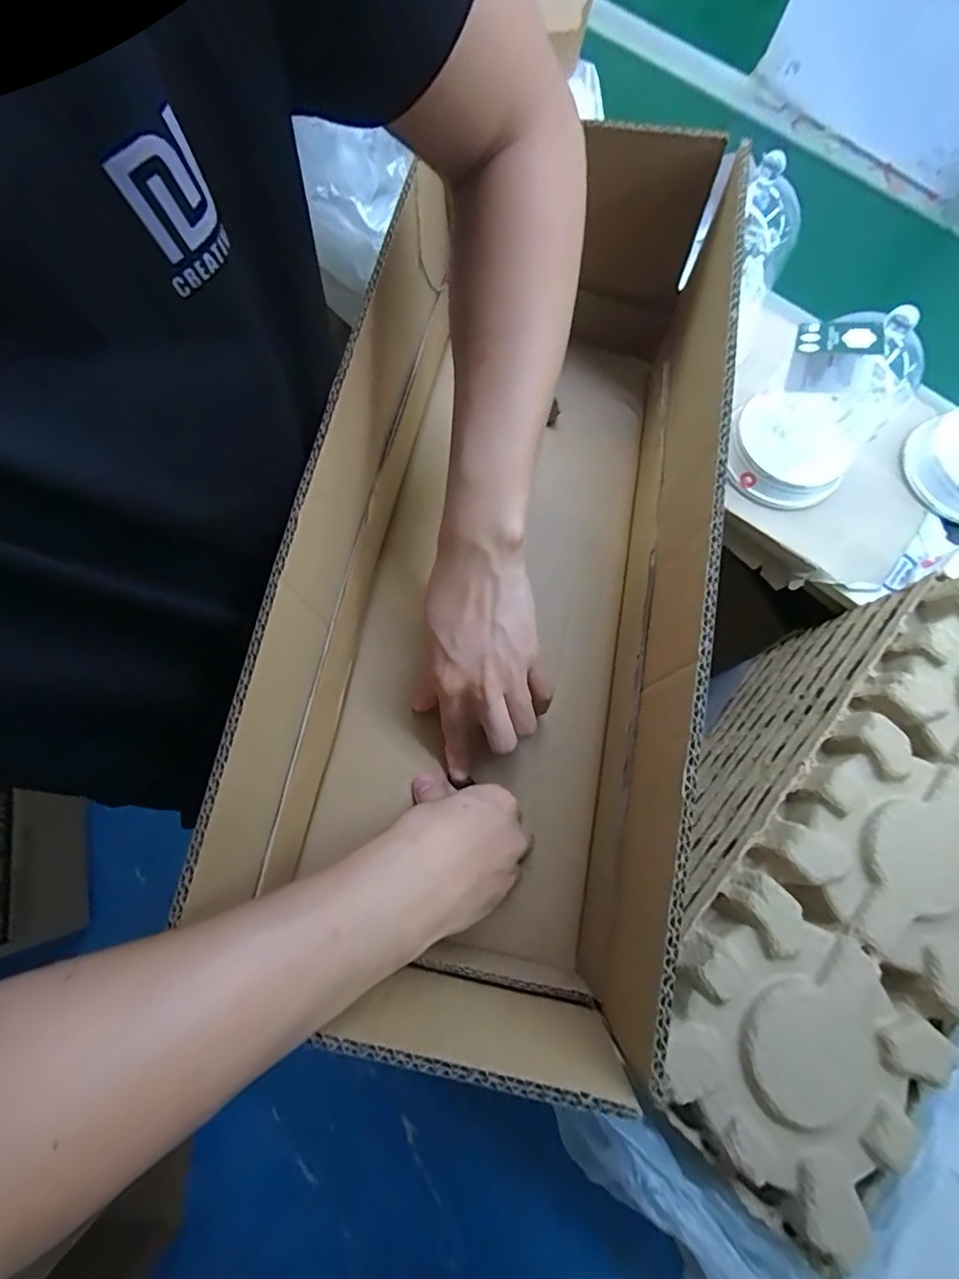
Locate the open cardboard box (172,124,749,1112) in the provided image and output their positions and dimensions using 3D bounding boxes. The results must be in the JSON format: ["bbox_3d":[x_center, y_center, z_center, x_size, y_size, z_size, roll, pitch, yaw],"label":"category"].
[{"bbox_3d":[0.018,-0.077,0.362,0.236,0.159,0.562,9,75,2],"label":"open cardboard box"}]

